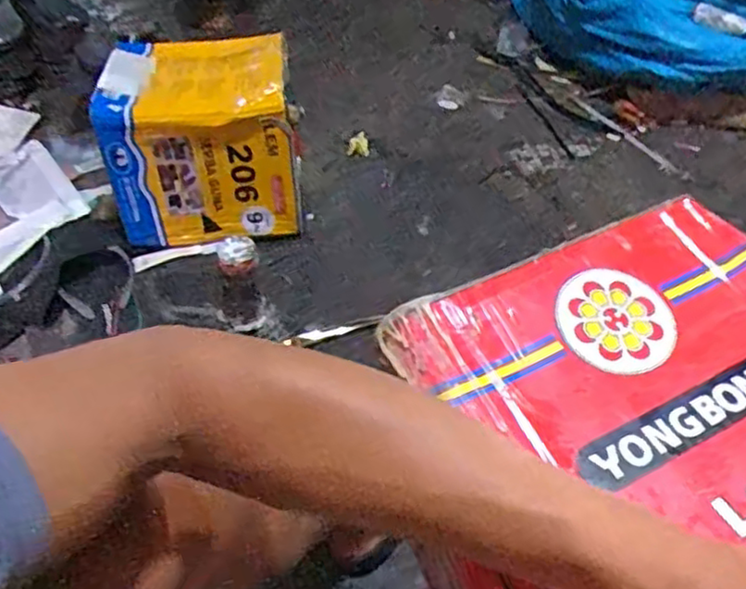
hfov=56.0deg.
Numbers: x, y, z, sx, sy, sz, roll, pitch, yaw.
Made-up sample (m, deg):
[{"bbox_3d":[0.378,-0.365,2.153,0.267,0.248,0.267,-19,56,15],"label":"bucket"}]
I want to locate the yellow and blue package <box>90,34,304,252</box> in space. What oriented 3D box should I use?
[{"bbox_3d":[-0.250,-0.240,1.071,0.258,0.216,0.226,-6,46,-1],"label":"yellow and blue package"}]

